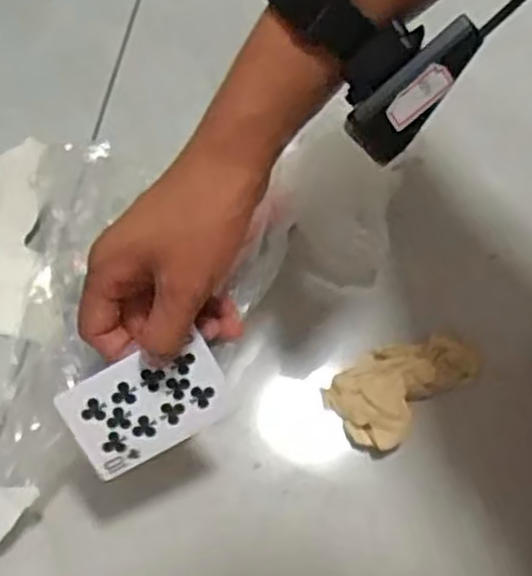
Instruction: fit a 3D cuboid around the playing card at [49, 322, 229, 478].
[{"bbox_3d":[-0.064,0.063,0.414,0.084,0.004,0.055,-28,103,-1],"label":"playing card"}]

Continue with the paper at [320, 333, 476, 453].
[{"bbox_3d":[0.092,0.064,0.525,0.099,0.027,0.058,-38,74,-15],"label":"paper"}]

